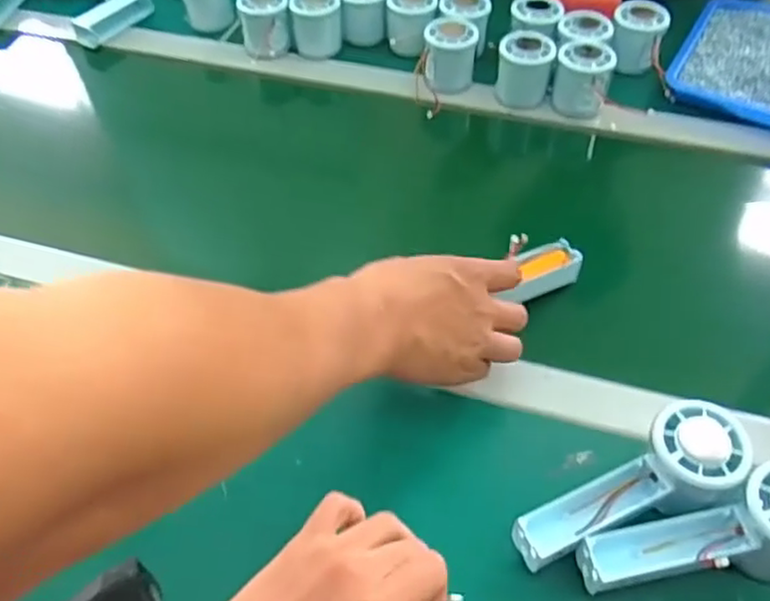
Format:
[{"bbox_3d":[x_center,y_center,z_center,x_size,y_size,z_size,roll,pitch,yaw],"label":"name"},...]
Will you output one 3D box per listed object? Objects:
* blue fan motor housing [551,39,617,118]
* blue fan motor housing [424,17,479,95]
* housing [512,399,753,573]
[{"bbox_3d":[0.206,-0.232,0.688,0.056,0.059,0.057,14,54,12],"label":"blue fan motor housing"},{"bbox_3d":[0.071,-0.267,0.719,0.056,0.059,0.064,6,52,5],"label":"blue fan motor housing"},{"bbox_3d":[0.152,0.123,0.409,0.154,0.055,0.060,-23,55,-15],"label":"housing"}]

